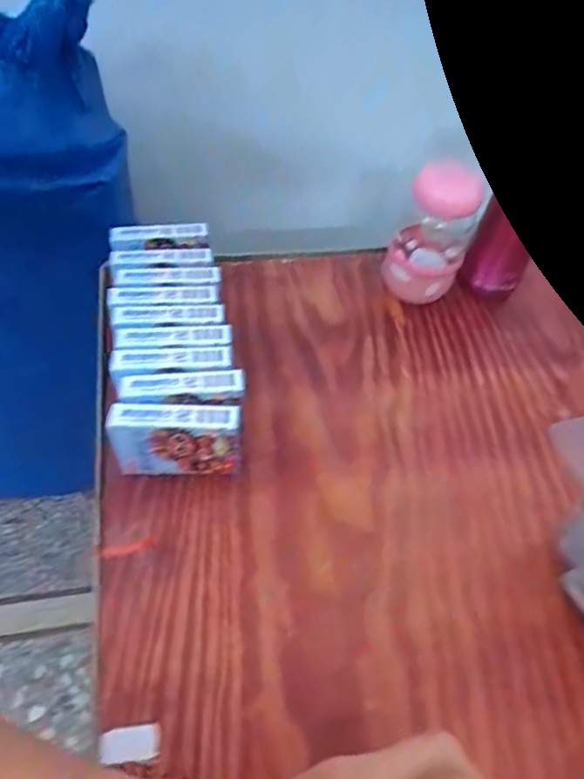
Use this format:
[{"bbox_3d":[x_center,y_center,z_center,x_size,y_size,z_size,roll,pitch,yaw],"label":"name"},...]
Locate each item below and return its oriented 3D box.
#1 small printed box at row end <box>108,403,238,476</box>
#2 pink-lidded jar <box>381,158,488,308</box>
[{"bbox_3d":[-0.086,0.041,0.396,0.092,0.068,0.024,1,53,-5],"label":"small printed box at row end"},{"bbox_3d":[0.138,-0.147,0.515,0.070,0.136,0.056,22,54,11],"label":"pink-lidded jar"}]

